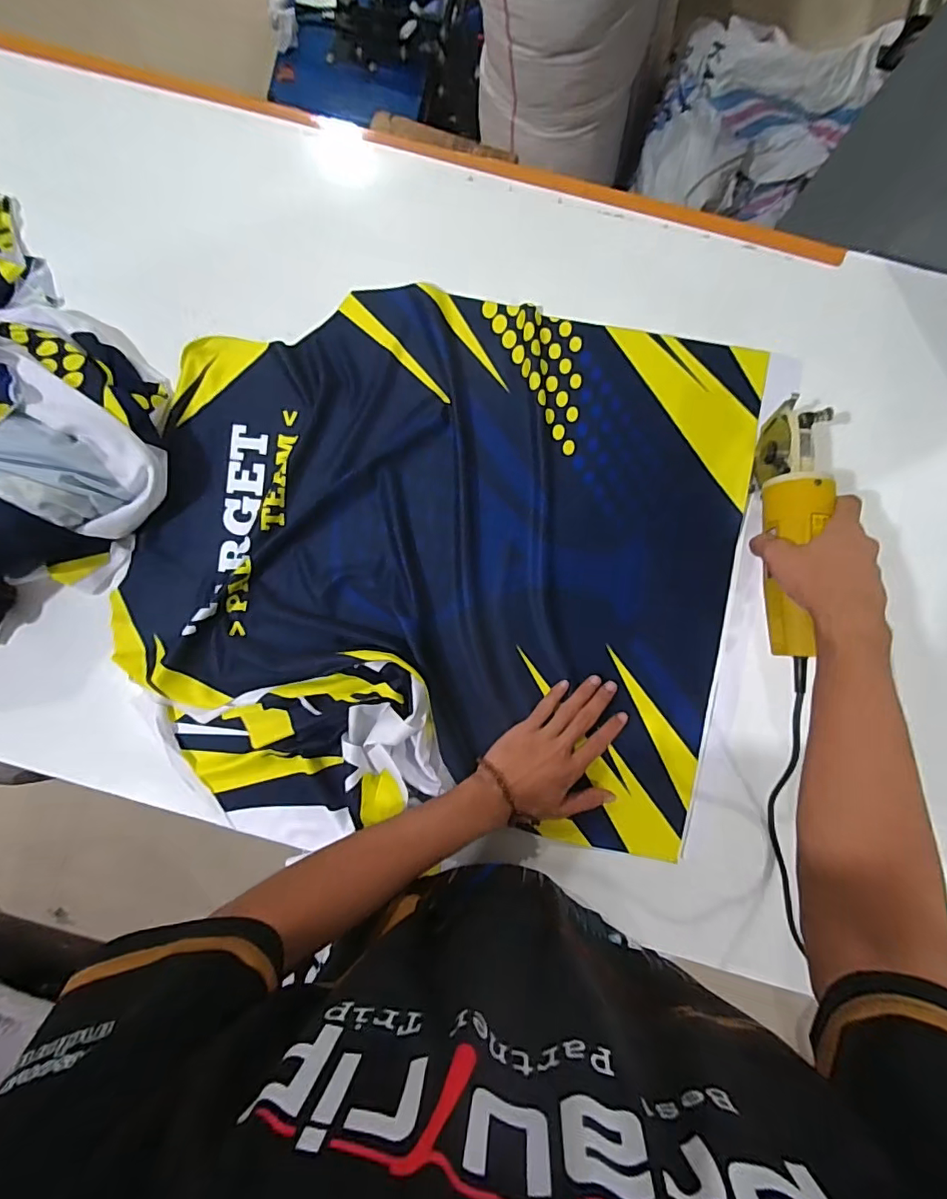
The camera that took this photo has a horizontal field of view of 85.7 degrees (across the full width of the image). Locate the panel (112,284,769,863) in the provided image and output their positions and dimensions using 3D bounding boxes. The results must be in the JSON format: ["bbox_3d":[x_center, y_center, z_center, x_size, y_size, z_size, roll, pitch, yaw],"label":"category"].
[{"bbox_3d":[-0.041,-0.031,0.552,0.628,0.045,0.592,11,90,1],"label":"panel"}]

